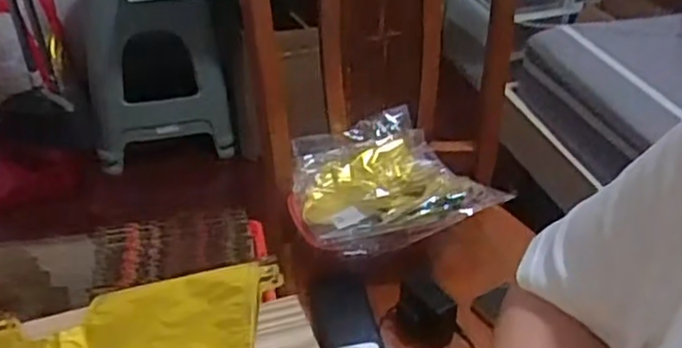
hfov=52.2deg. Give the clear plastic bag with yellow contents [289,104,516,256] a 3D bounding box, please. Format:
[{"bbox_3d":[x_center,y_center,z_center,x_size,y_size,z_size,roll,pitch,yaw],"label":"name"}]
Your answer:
[{"bbox_3d":[0.060,0.014,1.009,0.271,0.058,0.250,-11,40,-17],"label":"clear plastic bag with yellow contents"}]

